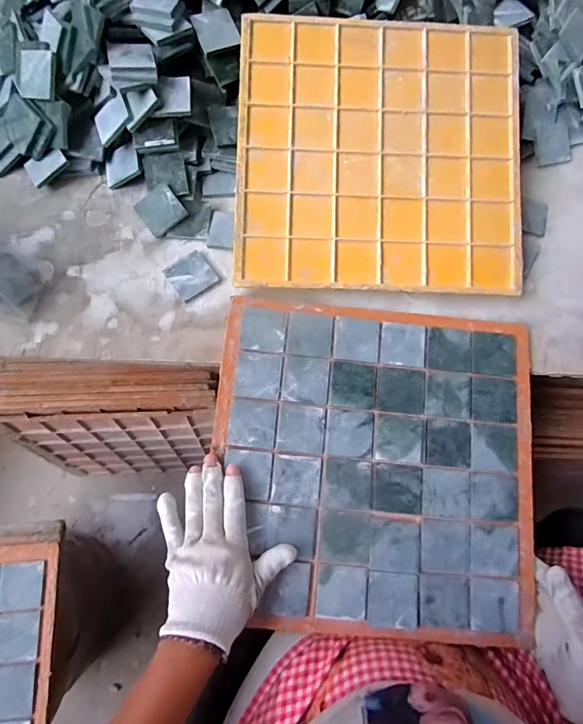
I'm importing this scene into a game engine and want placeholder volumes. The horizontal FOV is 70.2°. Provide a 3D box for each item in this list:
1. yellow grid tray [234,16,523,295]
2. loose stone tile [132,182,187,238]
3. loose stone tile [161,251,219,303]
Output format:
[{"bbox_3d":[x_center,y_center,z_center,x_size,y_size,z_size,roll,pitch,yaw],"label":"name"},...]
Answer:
[{"bbox_3d":[0.099,-0.232,0.466,0.313,0.010,0.297,2,89,1],"label":"yellow grid tray"},{"bbox_3d":[-0.152,-0.177,0.483,0.048,0.006,0.049,-36,87,-1],"label":"loose stone tile"},{"bbox_3d":[-0.114,-0.099,0.474,0.048,0.008,0.046,-37,79,-13],"label":"loose stone tile"}]

